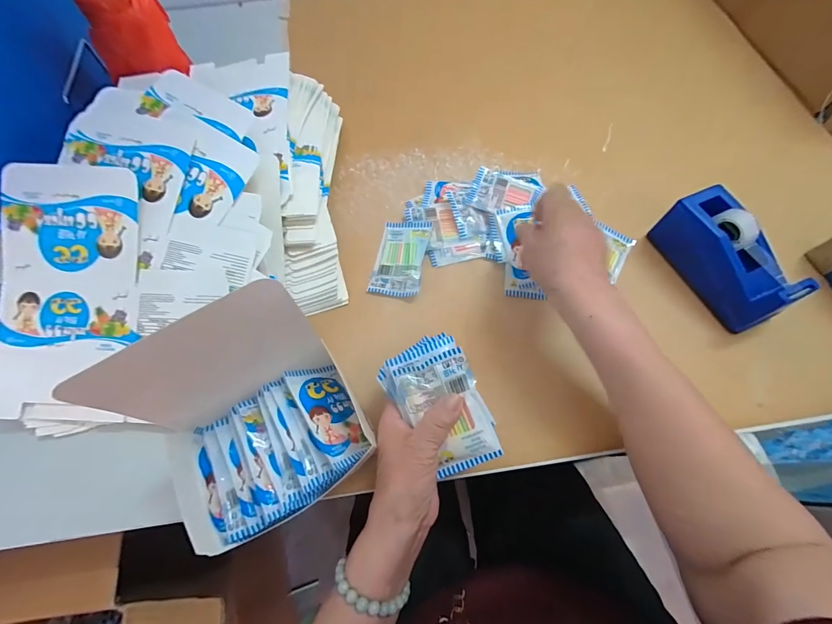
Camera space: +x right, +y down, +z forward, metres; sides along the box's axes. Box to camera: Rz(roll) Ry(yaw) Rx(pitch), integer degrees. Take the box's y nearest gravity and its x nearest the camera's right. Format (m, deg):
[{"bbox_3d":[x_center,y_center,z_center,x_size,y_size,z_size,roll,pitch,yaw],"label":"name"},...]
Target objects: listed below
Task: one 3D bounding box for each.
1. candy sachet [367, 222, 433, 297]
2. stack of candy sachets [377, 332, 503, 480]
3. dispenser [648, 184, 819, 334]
[{"bbox_3d":[-0.019,-0.069,0.447,0.060,0.016,0.102,10,66,6],"label":"candy sachet"},{"bbox_3d":[0.025,0.082,0.317,0.074,0.024,0.116,-32,87,6],"label":"stack of candy sachets"},{"bbox_3d":[0.342,-0.059,0.396,0.053,0.072,0.144,-22,67,-8],"label":"dispenser"}]

